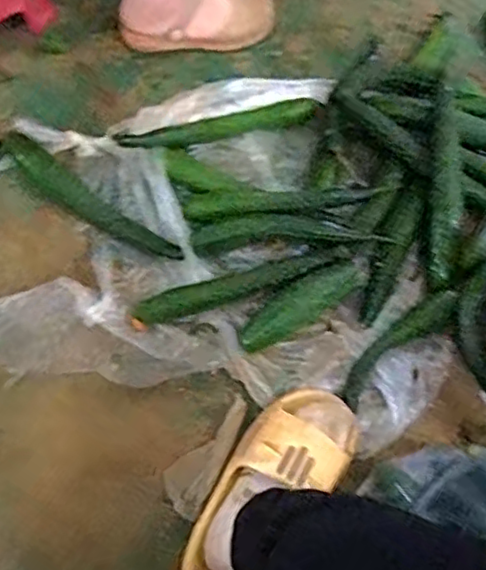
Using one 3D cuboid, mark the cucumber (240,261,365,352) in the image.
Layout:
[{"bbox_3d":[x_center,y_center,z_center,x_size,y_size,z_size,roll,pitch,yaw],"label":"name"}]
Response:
[{"bbox_3d":[0.068,0.023,0.768,0.170,0.034,0.046,-30,72,-15],"label":"cucumber"}]

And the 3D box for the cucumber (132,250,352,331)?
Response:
[{"bbox_3d":[-0.004,-0.001,0.768,0.257,0.046,0.045,-20,70,-12],"label":"cucumber"}]

